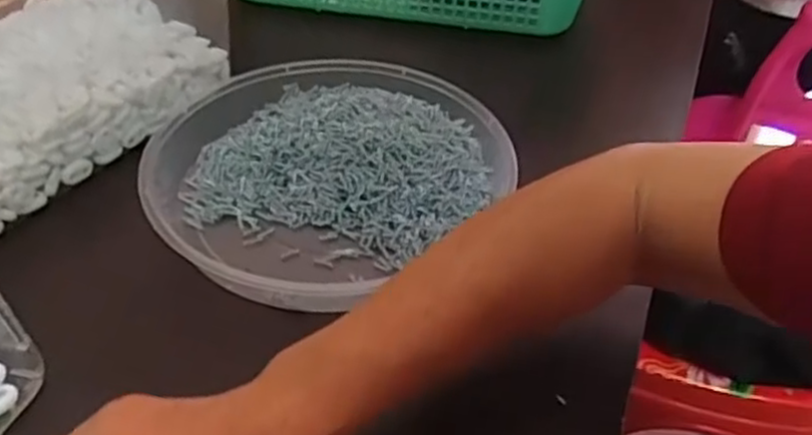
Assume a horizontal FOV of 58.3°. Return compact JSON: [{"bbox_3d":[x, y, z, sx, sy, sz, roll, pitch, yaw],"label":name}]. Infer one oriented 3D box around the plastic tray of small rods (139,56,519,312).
[{"bbox_3d":[-0.055,-0.031,0.486,0.230,0.037,0.231,30,50,27],"label":"plastic tray of small rods"}]

